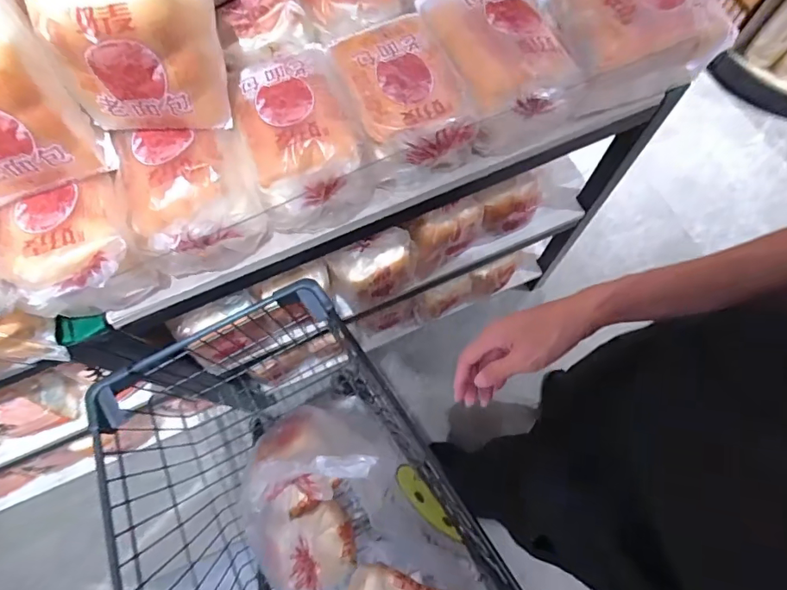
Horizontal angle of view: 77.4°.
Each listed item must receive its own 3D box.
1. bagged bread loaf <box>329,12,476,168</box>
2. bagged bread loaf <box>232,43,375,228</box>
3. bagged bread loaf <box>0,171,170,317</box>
[{"bbox_3d":[0.008,-0.245,0.631,0.133,0.096,0.188,-23,72,-5],"label":"bagged bread loaf"},{"bbox_3d":[-0.120,-0.207,0.614,0.135,0.113,0.221,-18,72,-4],"label":"bagged bread loaf"},{"bbox_3d":[-0.352,-0.048,0.563,0.148,0.122,0.122,-22,72,-5],"label":"bagged bread loaf"}]

